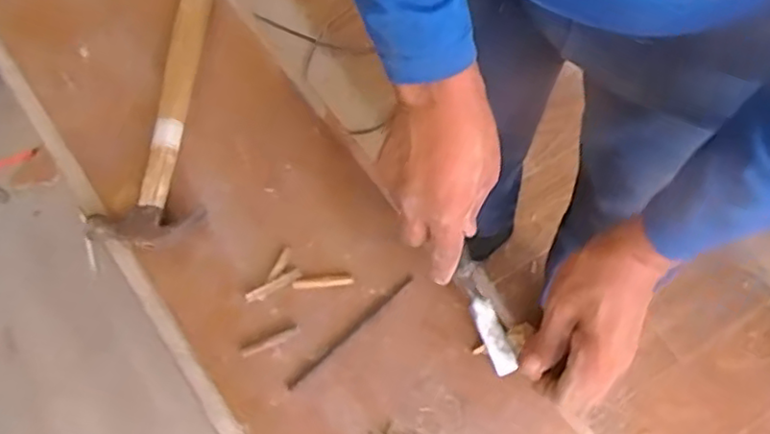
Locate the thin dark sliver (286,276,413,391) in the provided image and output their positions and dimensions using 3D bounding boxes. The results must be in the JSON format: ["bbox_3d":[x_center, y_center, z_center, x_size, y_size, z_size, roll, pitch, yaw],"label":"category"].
[{"bbox_3d":[-0.028,0.100,0.555,0.139,0.004,0.008,-40,73,-12],"label":"thin dark sliver"}]

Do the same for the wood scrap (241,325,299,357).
[{"bbox_3d":[-0.099,0.105,0.545,0.051,0.004,0.008,-22,70,-6],"label":"wood scrap"}]

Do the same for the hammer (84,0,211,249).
[{"bbox_3d":[-0.193,-0.111,0.625,0.092,0.023,0.294,9,70,6],"label":"hammer"}]

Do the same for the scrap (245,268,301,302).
[{"bbox_3d":[-0.099,0.061,0.569,0.052,0.006,0.012,-26,70,-7],"label":"scrap"}]

